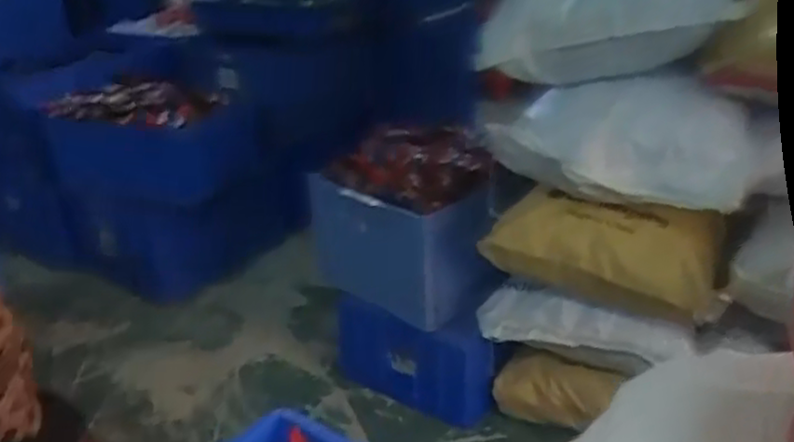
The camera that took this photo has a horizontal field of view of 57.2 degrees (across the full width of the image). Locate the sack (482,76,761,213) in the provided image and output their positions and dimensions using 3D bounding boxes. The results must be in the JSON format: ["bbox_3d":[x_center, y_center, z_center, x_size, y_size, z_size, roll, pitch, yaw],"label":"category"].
[{"bbox_3d":[0.390,-0.148,1.307,0.448,0.198,0.132,17,31,38],"label":"sack"}]

